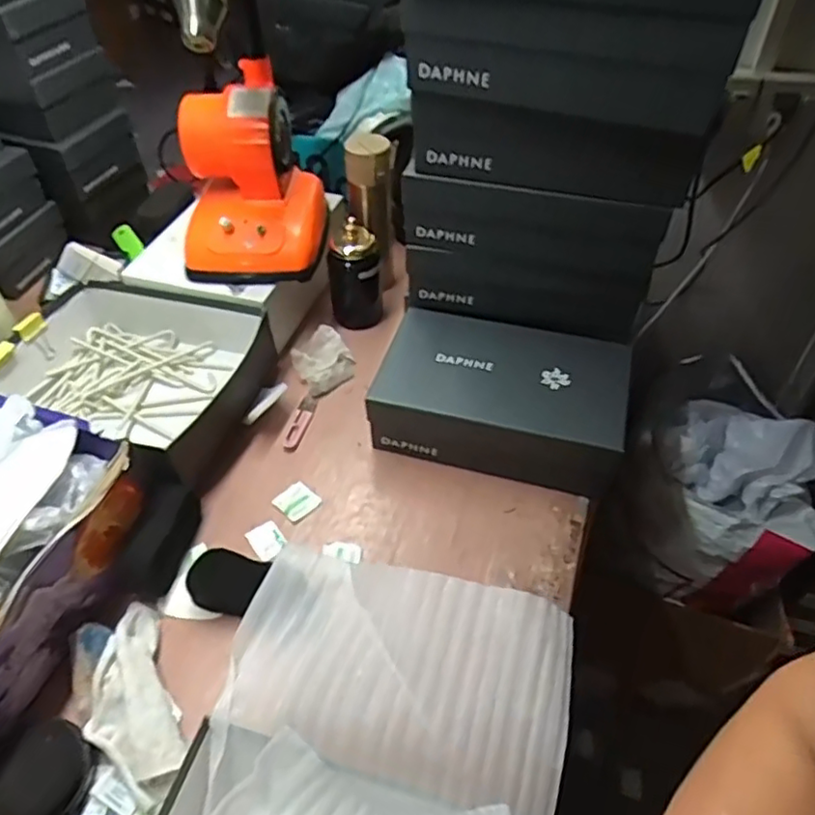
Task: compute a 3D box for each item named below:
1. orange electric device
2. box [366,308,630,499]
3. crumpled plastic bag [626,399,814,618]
[{"bbox_3d":[-0.214,-0.308,0.882,0.179,0.202,0.181,3,48,3],"label":"orange electric device"},{"bbox_3d":[0.116,-0.008,0.826,0.292,0.110,0.182,12,49,12],"label":"box"},{"bbox_3d":[0.468,0.149,0.959,0.282,0.273,0.226,33,56,27],"label":"crumpled plastic bag"}]

